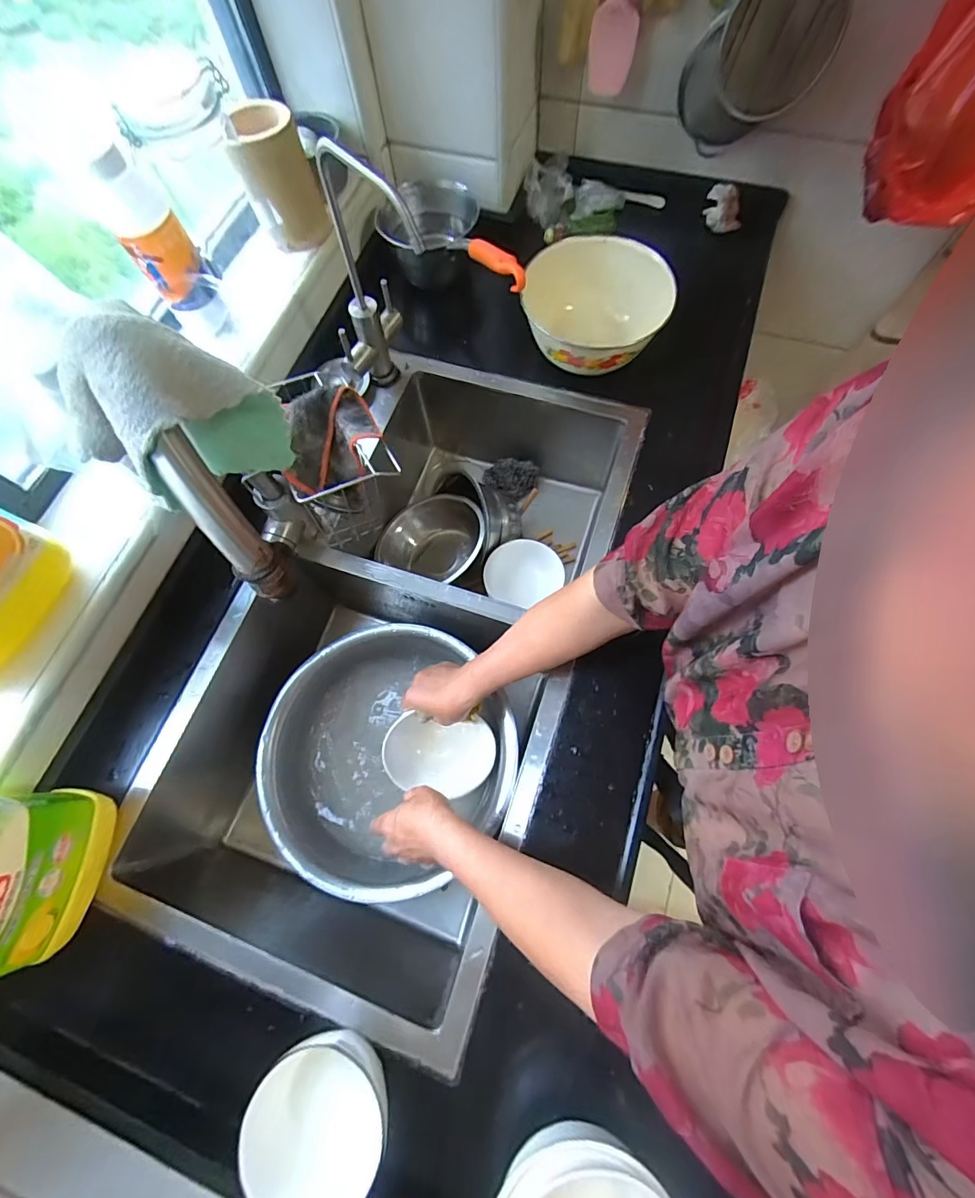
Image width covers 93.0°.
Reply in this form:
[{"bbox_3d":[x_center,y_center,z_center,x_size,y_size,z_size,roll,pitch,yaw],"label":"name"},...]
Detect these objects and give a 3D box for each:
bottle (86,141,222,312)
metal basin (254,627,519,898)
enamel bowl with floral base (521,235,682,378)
[{"bbox_3d":[-0.362,-0.394,0.506,0.071,0.136,0.068,-36,73,-10],"label":"bottle"},{"bbox_3d":[-0.139,0.208,0.651,0.310,0.093,0.329,-1,71,2],"label":"metal basin"},{"bbox_3d":[0.152,-0.396,0.650,0.175,0.093,0.193,-8,71,0],"label":"enamel bowl with floral base"}]

